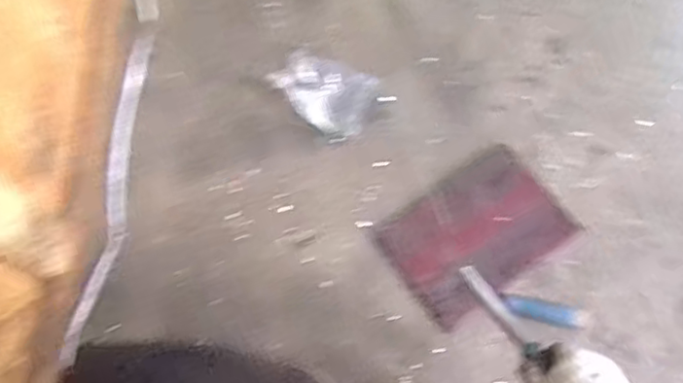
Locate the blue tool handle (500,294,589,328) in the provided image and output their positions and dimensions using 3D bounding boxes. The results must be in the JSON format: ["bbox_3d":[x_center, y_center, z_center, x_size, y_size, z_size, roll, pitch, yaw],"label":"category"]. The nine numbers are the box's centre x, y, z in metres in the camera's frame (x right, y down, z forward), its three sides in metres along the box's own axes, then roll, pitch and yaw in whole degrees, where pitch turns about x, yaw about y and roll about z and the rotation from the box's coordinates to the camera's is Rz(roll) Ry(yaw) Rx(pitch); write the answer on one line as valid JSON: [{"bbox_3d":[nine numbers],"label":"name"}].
[{"bbox_3d":[0.251,0.148,0.817,0.108,0.026,0.029,13,72,3],"label":"blue tool handle"}]

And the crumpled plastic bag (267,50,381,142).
[{"bbox_3d":[-0.027,-0.134,0.911,0.141,0.012,0.108,22,73,6],"label":"crumpled plastic bag"}]

